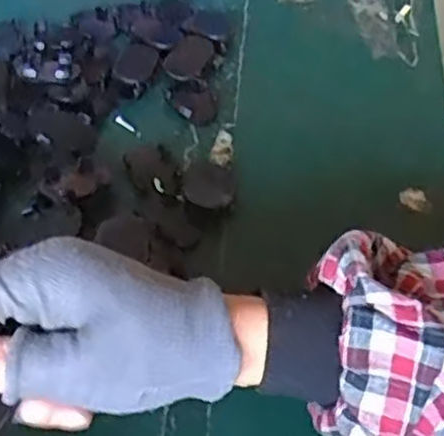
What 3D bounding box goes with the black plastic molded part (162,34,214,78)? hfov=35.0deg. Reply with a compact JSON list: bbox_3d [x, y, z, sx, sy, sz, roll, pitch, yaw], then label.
[{"bbox_3d":[-0.024,-0.115,0.505,0.028,0.010,0.040,16,51,13],"label":"black plastic molded part"}]

